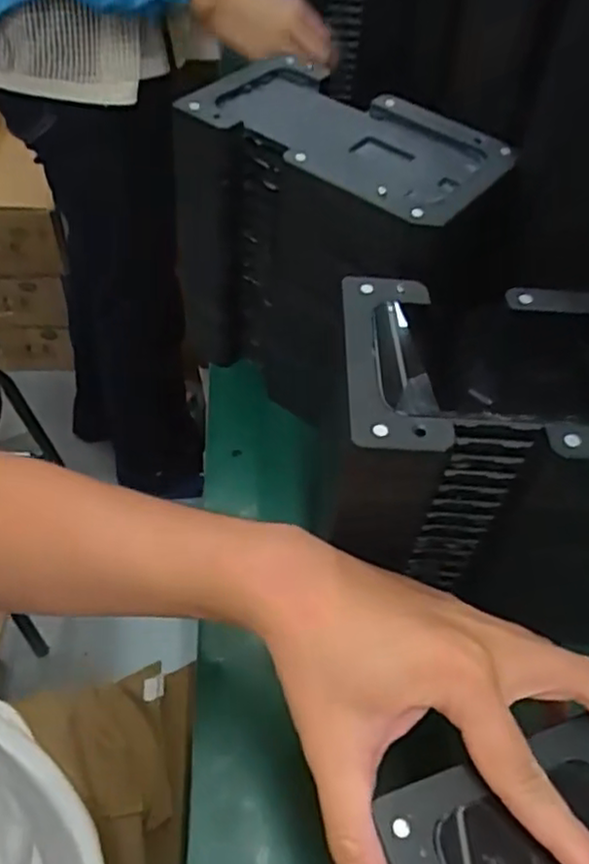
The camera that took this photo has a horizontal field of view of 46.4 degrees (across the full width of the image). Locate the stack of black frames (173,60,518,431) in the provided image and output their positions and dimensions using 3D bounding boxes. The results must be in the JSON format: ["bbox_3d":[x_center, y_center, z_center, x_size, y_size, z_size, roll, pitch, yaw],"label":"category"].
[{"bbox_3d":[0.025,-0.122,0.484,0.188,0.191,0.121,36,57,24],"label":"stack of black frames"}]

